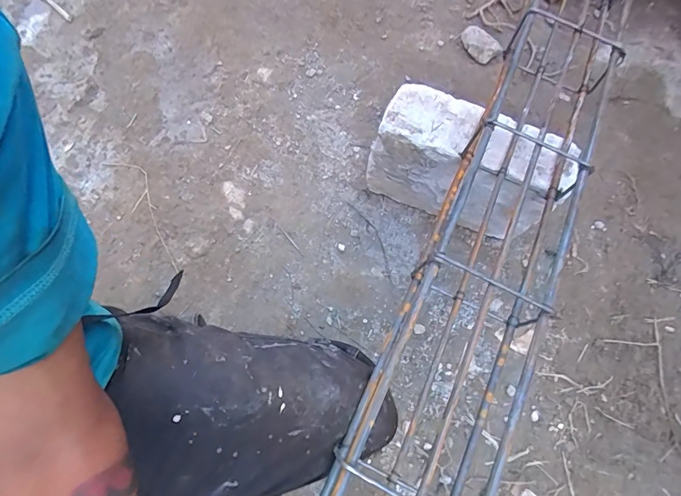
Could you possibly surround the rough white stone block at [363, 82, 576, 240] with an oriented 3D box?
[{"bbox_3d":[0.197,-0.123,0.699,0.283,0.211,0.121,27,70,7],"label":"rough white stone block"}]

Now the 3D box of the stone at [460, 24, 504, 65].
[{"bbox_3d":[0.318,-0.463,0.960,0.096,0.048,0.060,33,71,9],"label":"stone"}]

